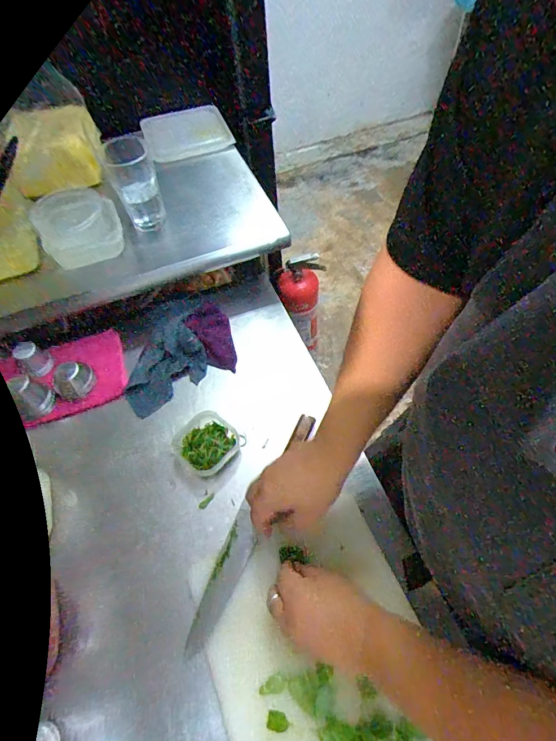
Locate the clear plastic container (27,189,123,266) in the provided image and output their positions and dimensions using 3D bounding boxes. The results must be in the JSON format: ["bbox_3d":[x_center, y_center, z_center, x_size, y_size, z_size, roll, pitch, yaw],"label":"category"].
[{"bbox_3d":[-0.340,-0.246,0.663,0.124,0.069,0.132,-19,57,-8],"label":"clear plastic container"}]

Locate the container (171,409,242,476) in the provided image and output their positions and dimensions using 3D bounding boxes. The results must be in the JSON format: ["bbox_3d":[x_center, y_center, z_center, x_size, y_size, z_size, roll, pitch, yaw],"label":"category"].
[{"bbox_3d":[-0.109,0.111,0.585,0.087,0.033,0.095,-34,62,-22],"label":"container"}]

